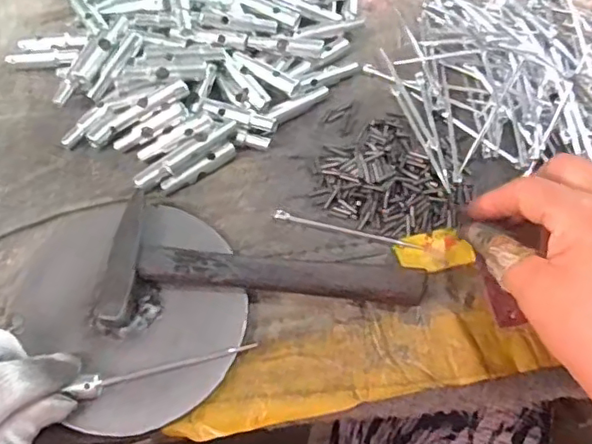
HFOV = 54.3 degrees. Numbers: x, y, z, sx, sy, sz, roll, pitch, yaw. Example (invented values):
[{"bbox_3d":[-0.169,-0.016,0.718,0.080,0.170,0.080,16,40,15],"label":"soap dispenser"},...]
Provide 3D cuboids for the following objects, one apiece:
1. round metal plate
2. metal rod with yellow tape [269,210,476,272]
[{"bbox_3d":[-0.088,0.043,0.318,0.111,0.010,0.127,-35,74,-15],"label":"round metal plate"},{"bbox_3d":[0.047,0.010,0.348,0.119,0.005,0.027,11,68,2],"label":"metal rod with yellow tape"}]

